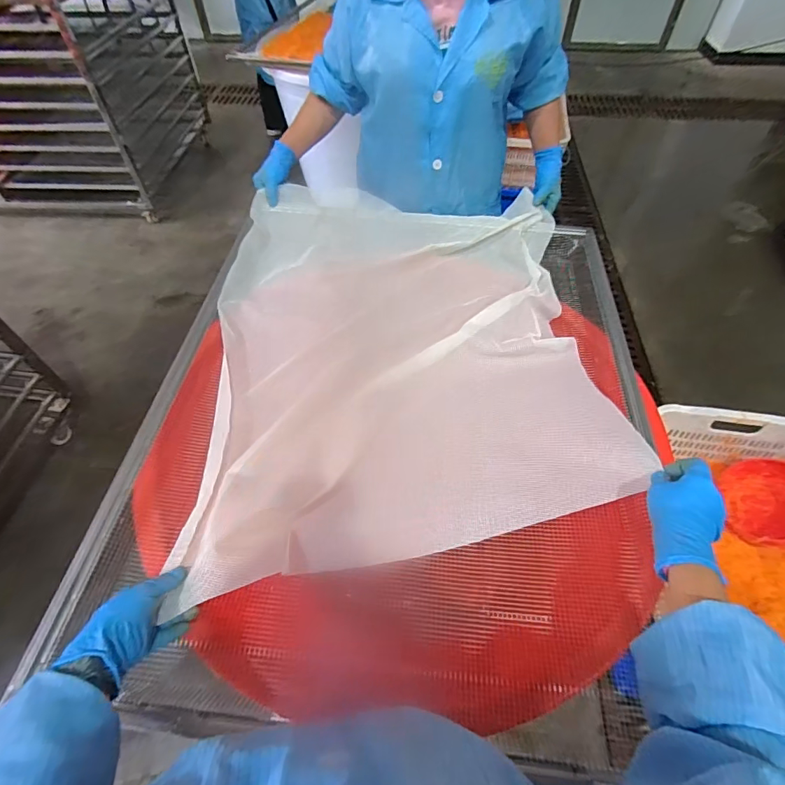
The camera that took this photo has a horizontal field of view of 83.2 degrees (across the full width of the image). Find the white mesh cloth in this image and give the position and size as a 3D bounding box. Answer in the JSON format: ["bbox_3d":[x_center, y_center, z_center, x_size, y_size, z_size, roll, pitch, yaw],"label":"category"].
[{"bbox_3d":[0.014,-0.109,0.837,0.648,0.114,0.845,-5,54,-5],"label":"white mesh cloth"}]

